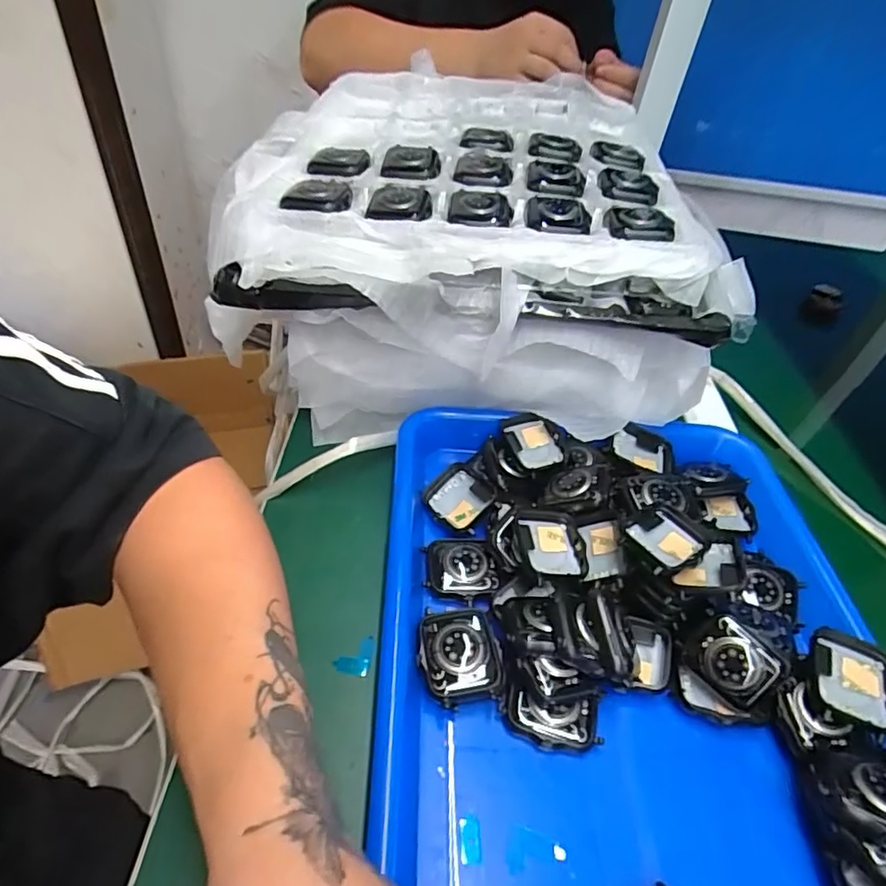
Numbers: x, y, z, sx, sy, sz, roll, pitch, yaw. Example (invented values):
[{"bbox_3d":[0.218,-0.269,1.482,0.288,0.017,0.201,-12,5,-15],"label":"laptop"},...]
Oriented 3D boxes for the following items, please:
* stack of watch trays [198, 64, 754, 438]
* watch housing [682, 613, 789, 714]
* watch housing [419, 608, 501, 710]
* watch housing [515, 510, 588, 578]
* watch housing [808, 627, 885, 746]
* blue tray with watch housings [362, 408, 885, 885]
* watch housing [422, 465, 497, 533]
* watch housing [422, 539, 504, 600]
[{"bbox_3d":[0.010,-0.169,0.451,0.347,0.132,0.350,3,44,-5],"label":"stack of watch trays"},{"bbox_3d":[0.141,0.106,0.275,0.040,0.006,0.034,41,99,19],"label":"watch housing"},{"bbox_3d":[0.008,0.103,0.278,0.038,0.015,0.043,-3,45,-11],"label":"watch housing"},{"bbox_3d":[0.060,0.059,0.314,0.036,0.016,0.042,2,44,-6],"label":"watch housing"},{"bbox_3d":[0.194,0.113,0.268,0.036,0.011,0.044,23,46,16],"label":"watch housing"},{"bbox_3d":[0.094,0.103,0.282,0.251,0.046,0.325,5,44,-3],"label":"blue tray with watch housings"},{"bbox_3d":[0.010,0.034,0.351,0.044,0.010,0.036,34,74,30],"label":"watch housing"},{"bbox_3d":[0.011,0.070,0.317,0.044,0.008,0.036,12,44,4],"label":"watch housing"}]

